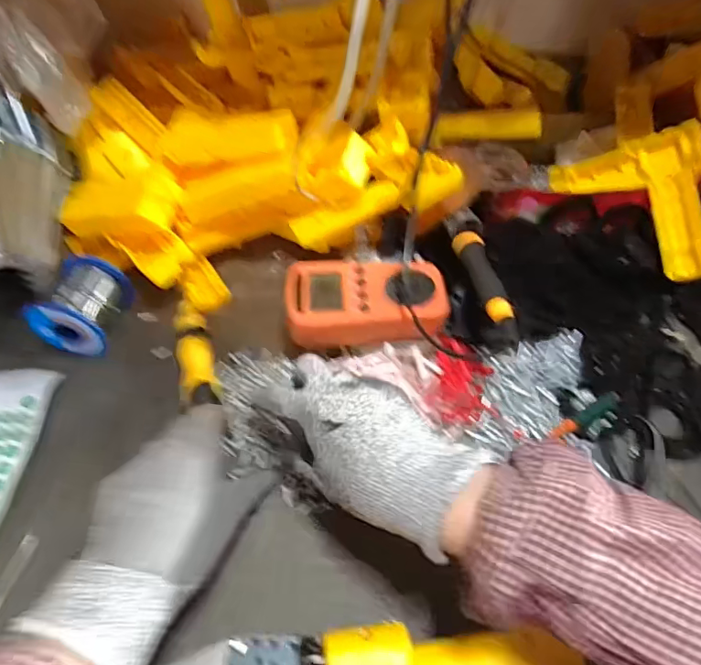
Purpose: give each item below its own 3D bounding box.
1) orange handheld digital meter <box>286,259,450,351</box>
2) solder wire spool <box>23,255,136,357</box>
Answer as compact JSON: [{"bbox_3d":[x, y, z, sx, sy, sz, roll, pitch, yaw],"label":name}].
[{"bbox_3d":[0.013,-0.028,0.427,0.127,0.032,0.071,-2,53,-4],"label":"orange handheld digital meter"},{"bbox_3d":[-0.230,-0.022,0.446,0.061,0.052,0.075,11,53,6],"label":"solder wire spool"}]

